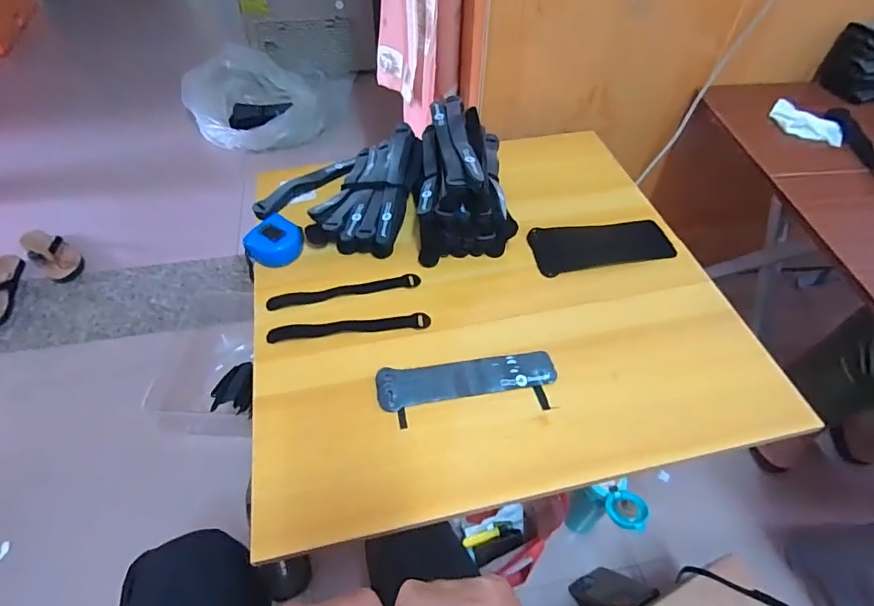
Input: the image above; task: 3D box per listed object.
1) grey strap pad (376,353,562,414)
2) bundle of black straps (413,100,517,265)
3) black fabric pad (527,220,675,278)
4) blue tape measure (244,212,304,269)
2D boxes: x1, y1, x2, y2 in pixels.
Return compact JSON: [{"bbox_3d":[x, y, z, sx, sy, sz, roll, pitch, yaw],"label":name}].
[{"bbox_3d":[0.034,0.085,0.550,0.199,0.011,0.048,-6,52,-5],"label":"grey strap pad"},{"bbox_3d":[0.034,-0.180,0.685,0.129,0.127,0.222,-3,54,-3],"label":"bundle of black straps"},{"bbox_3d":[0.233,-0.084,0.691,0.198,0.010,0.076,-9,52,-7],"label":"black fabric pad"},{"bbox_3d":[-0.222,-0.082,0.663,0.058,0.032,0.068,27,56,20],"label":"blue tape measure"}]

